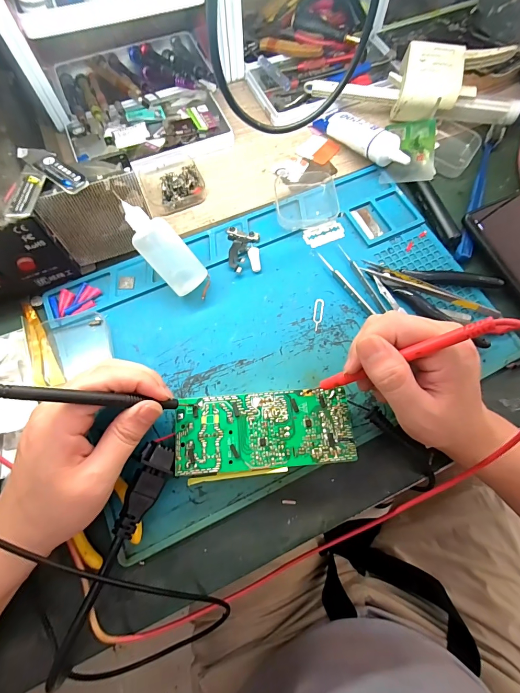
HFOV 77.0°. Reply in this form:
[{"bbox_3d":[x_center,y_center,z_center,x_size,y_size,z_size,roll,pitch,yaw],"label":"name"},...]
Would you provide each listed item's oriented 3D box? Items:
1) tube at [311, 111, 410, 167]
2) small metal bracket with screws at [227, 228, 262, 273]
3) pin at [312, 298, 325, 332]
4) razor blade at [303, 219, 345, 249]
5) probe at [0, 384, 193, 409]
[{"bbox_3d":[0.112,-0.230,0.362,0.030,0.032,0.120,-39,76,-13],"label":"tube"},{"bbox_3d":[-0.016,-0.097,0.327,0.031,0.008,0.052,-4,71,-2],"label":"small metal bracket with screws"},{"bbox_3d":[0.055,-0.031,0.306,0.009,0.004,0.033,10,71,3],"label":"pin"},{"bbox_3d":[0.066,-0.117,0.338,0.042,0.004,0.023,-21,72,-8],"label":"razor blade"},{"bbox_3d":[-0.096,0.032,0.201,0.119,0.005,0.007,14,64,-42],"label":"probe"}]

